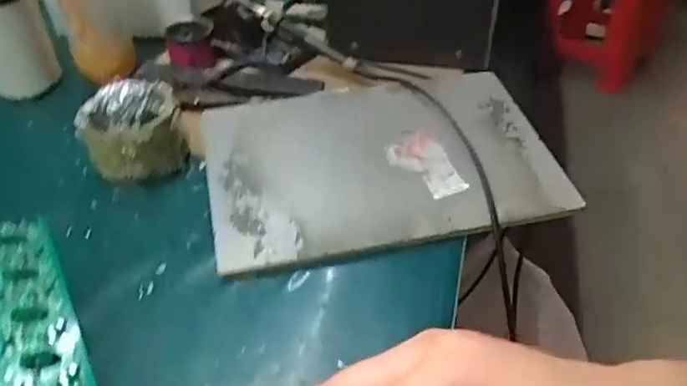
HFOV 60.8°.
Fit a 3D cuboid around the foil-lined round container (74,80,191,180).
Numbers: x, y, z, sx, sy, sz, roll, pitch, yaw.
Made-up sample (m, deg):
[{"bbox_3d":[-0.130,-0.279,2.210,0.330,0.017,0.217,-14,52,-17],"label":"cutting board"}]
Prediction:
[{"bbox_3d":[-0.192,-0.057,0.539,0.087,0.076,0.081,-16,40,-16],"label":"foil-lined round container"}]

